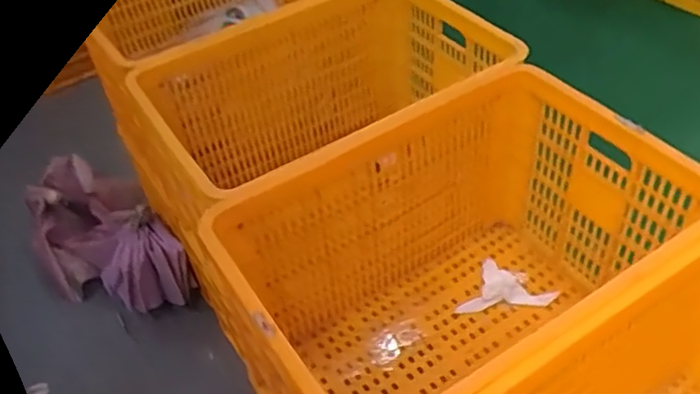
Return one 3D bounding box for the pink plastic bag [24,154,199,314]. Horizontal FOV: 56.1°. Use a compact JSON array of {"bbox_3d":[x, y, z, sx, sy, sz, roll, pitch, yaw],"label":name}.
[{"bbox_3d":[-0.638,0.096,1.671,0.290,0.207,0.513,-32,49,-23],"label":"pink plastic bag"}]

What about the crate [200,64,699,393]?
[{"bbox_3d":[0.175,0.138,1.000,0.621,0.387,0.422,-28,48,-20],"label":"crate"}]

